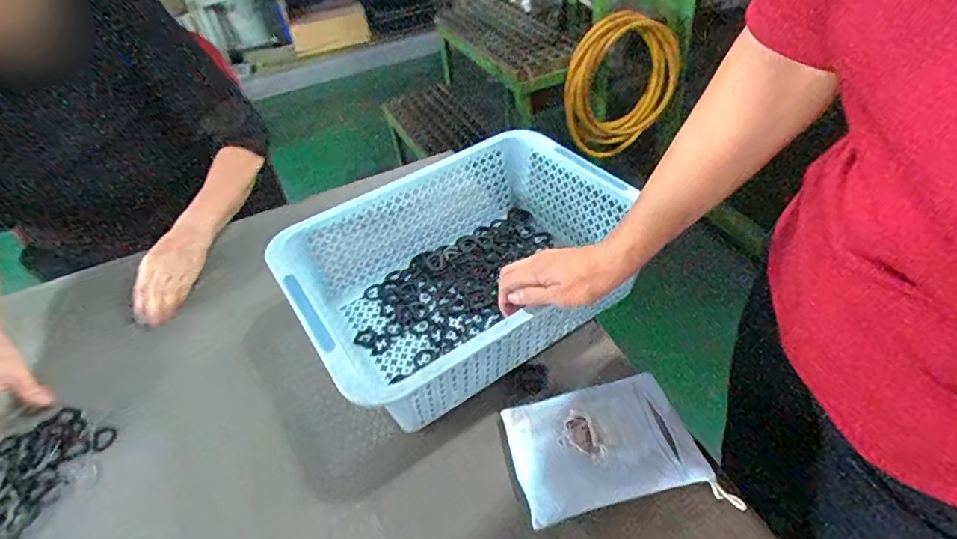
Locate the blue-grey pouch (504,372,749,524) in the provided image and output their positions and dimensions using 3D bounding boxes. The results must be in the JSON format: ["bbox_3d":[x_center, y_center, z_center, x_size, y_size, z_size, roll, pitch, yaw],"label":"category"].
[{"bbox_3d":[0.117,0.167,0.483,0.167,0.033,0.122,-13,44,-5],"label":"blue-grey pouch"}]

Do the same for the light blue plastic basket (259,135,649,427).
[{"bbox_3d":[-0.019,-0.011,0.633,0.384,0.121,0.259,-30,48,-22],"label":"light blue plastic basket"}]

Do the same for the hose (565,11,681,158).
[{"bbox_3d":[0.426,-0.547,1.536,0.386,0.380,0.065,-22,45,-15],"label":"hose"}]

